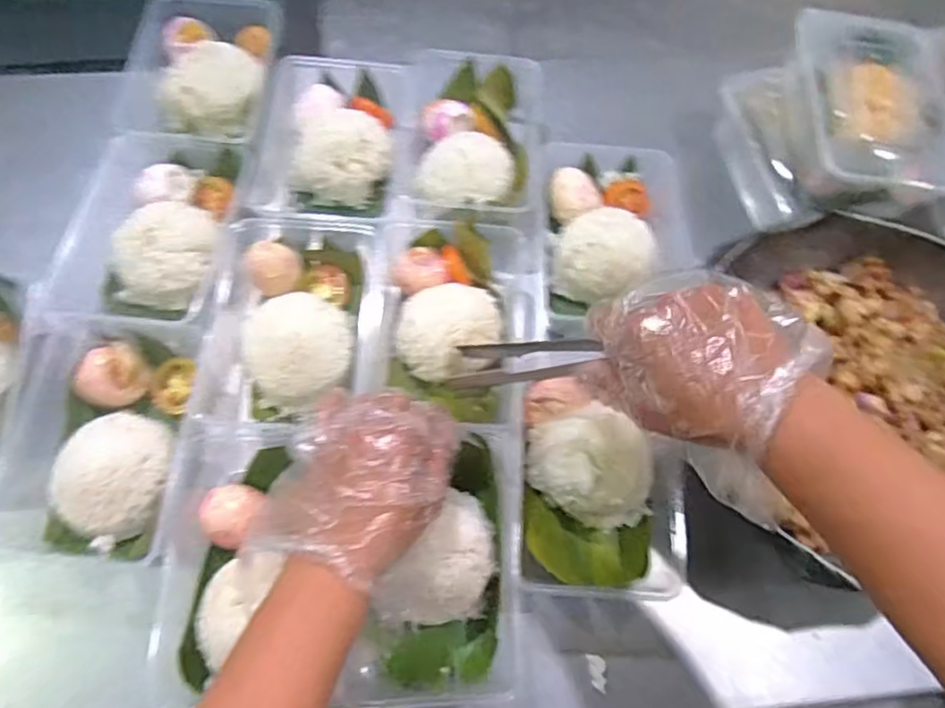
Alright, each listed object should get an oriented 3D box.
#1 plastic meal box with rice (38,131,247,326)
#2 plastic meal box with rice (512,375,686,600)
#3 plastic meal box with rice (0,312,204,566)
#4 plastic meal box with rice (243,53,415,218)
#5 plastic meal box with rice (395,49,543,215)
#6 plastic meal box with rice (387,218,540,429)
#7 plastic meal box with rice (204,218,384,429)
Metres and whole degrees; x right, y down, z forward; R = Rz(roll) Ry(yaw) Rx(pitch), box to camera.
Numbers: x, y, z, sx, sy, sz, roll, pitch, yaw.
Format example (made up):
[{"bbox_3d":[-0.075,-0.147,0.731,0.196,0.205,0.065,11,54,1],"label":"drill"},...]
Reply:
[{"bbox_3d":[-0.248,-0.102,0.525,0.117,0.050,0.173,7,67,0],"label":"plastic meal box with rice"},{"bbox_3d":[0.090,0.093,0.469,0.123,0.058,0.150,2,68,-3],"label":"plastic meal box with rice"},{"bbox_3d":[-0.258,0.056,0.460,0.118,0.047,0.169,7,67,-1],"label":"plastic meal box with rice"},{"bbox_3d":[-0.118,-0.181,0.571,0.115,0.051,0.161,3,67,-2],"label":"plastic meal box with rice"},{"bbox_3d":[-0.001,-0.186,0.575,0.122,0.050,0.164,6,67,-1],"label":"plastic meal box with rice"},{"bbox_3d":[-0.006,-0.025,0.515,0.117,0.049,0.161,0,68,-3],"label":"plastic meal box with rice"},{"bbox_3d":[-0.129,-0.028,0.502,0.109,0.060,0.173,0,68,-3],"label":"plastic meal box with rice"}]

